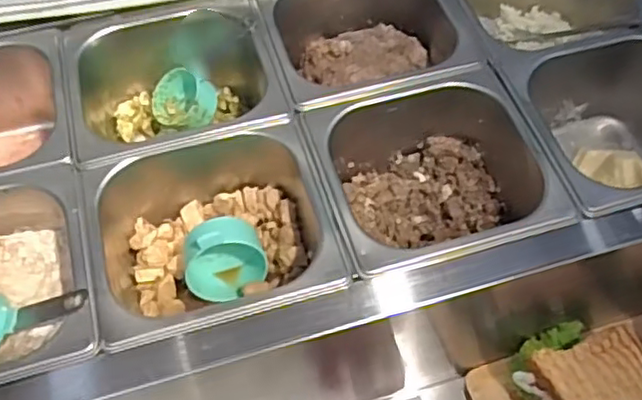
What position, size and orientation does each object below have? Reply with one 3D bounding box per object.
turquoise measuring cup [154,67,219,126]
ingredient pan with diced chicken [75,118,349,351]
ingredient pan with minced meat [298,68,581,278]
[{"bbox_3d":[-0.129,-0.097,0.607,0.067,0.041,0.051,33,59,27],"label":"turquoise measuring cup"},{"bbox_3d":[-0.084,0.026,0.506,0.170,0.101,0.168,-15,50,-9],"label":"ingredient pan with diced chicken"},{"bbox_3d":[0.083,-0.016,0.535,0.169,0.090,0.166,-14,50,-9],"label":"ingredient pan with minced meat"}]

